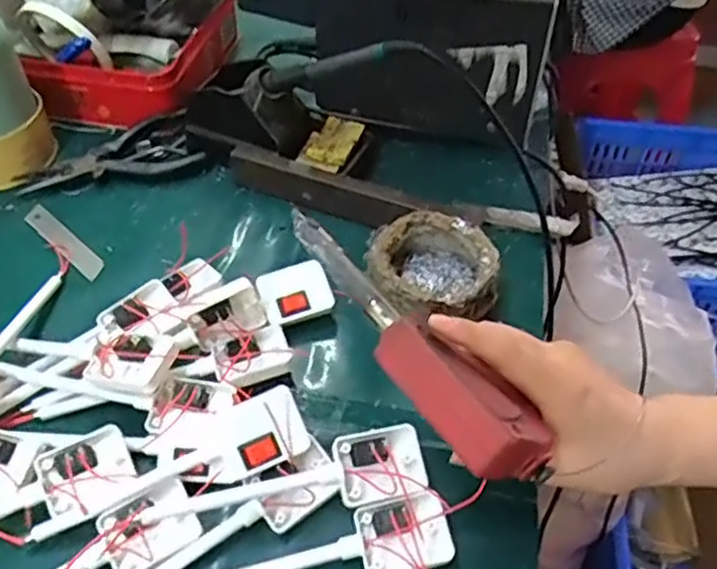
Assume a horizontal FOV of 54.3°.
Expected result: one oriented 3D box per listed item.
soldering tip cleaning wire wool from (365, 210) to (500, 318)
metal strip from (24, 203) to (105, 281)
[{"bbox_3d":[0.050,-0.008,0.492,0.089,0.043,0.081,2,47,-2],"label":"soldering tip cleaning wire wool"},{"bbox_3d":[-0.223,-0.034,0.532,0.094,0.004,0.020,37,55,27],"label":"metal strip"}]

